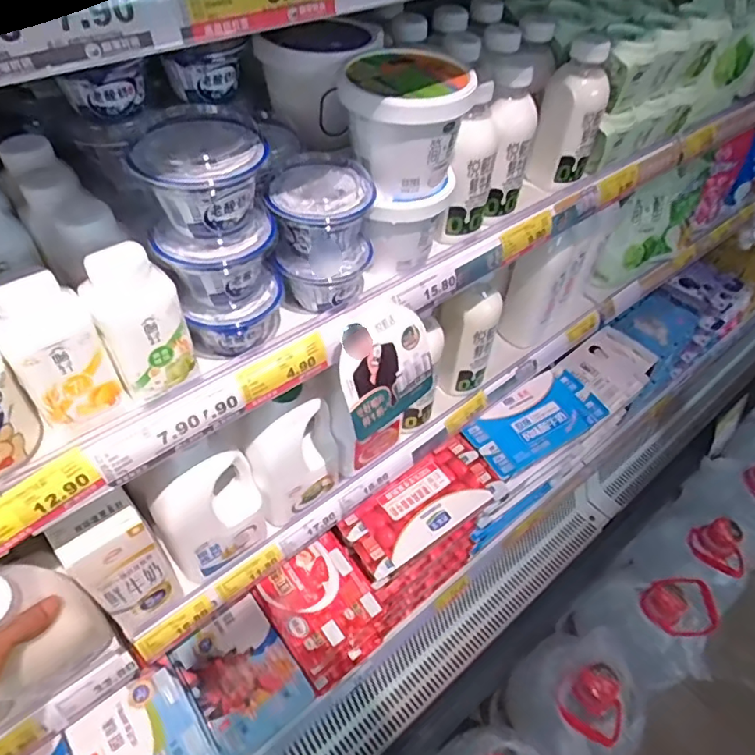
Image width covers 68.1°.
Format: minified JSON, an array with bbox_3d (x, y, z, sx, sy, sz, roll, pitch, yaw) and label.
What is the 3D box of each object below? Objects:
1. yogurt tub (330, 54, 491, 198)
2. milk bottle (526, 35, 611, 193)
[{"bbox_3d":[0.030,-0.228,0.500,0.107,0.094,0.114,18,50,11],"label":"yogurt tub"},{"bbox_3d":[0.222,-0.300,0.642,0.069,0.149,0.060,15,49,9],"label":"milk bottle"}]

